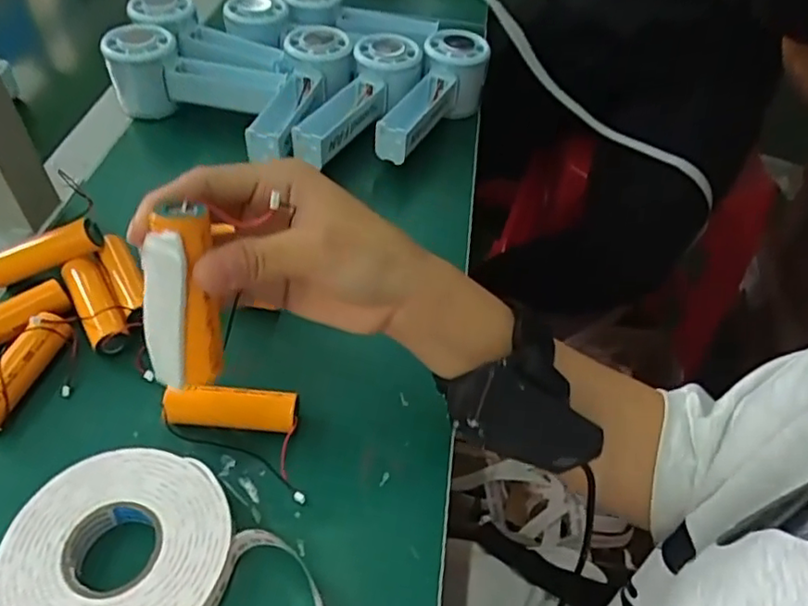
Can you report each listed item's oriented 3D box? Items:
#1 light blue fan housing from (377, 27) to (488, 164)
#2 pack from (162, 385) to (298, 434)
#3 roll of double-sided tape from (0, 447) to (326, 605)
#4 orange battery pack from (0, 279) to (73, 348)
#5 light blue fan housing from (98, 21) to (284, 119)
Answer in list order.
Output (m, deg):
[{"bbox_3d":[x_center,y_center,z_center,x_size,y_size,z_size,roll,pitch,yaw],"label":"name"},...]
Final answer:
[{"bbox_3d":[0.026,-0.178,0.536,0.058,0.057,0.145,21,51,14],"label":"light blue fan housing"},{"bbox_3d":[-0.096,0.059,0.343,0.071,0.023,0.020,4,49,0],"label":"pack"},{"bbox_3d":[-0.077,0.131,0.283,0.211,0.024,0.096,13,50,8],"label":"roll of double-sided tape"},{"bbox_3d":[-0.237,0.011,0.367,0.020,0.016,0.071,38,57,26],"label":"orange battery pack"},{"bbox_3d":[-0.176,-0.196,0.529,0.150,0.056,0.049,8,49,4],"label":"light blue fan housing"}]

